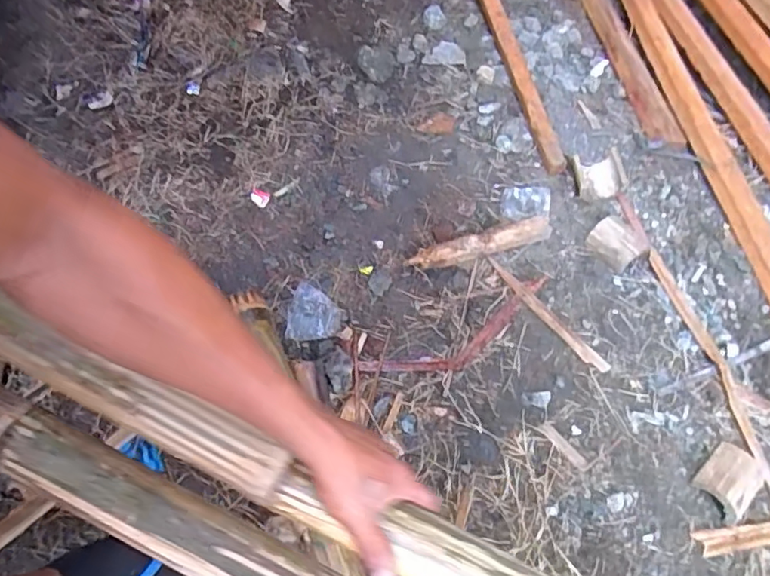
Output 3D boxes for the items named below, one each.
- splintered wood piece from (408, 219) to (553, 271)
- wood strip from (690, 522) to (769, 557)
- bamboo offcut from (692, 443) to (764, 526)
[{"bbox_3d":[0.194,-0.093,1.164,0.311,0.044,0.055,-13,64,-5],"label":"splintered wood piece"},{"bbox_3d":[0.627,0.398,0.917,0.263,0.008,0.036,-4,69,-12],"label":"wood strip"},{"bbox_3d":[0.569,0.317,0.923,0.116,0.048,0.086,-38,69,-16],"label":"bamboo offcut"}]

